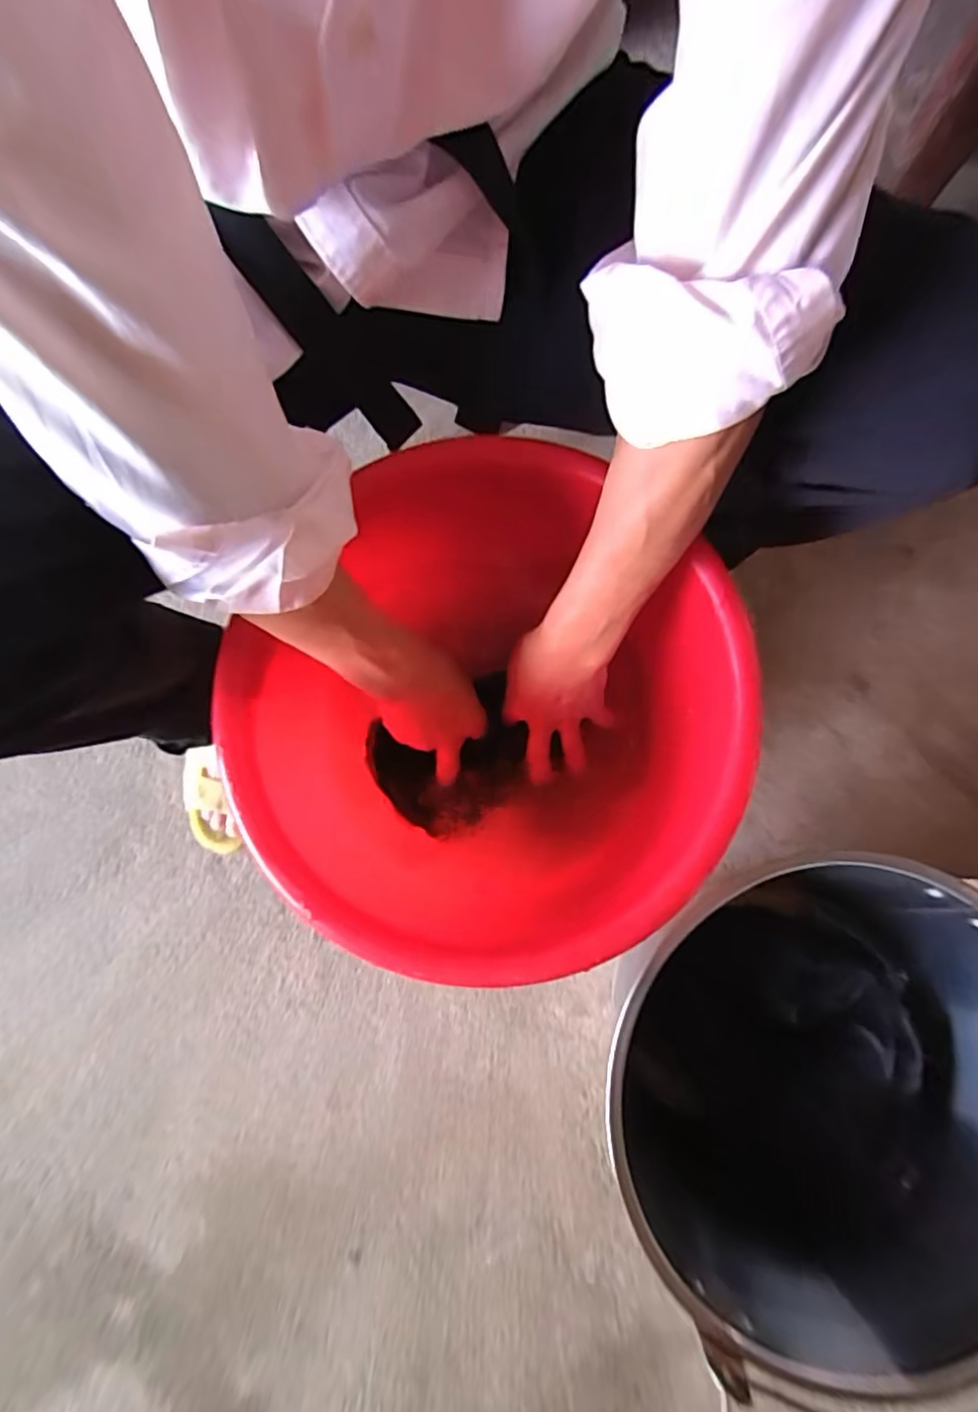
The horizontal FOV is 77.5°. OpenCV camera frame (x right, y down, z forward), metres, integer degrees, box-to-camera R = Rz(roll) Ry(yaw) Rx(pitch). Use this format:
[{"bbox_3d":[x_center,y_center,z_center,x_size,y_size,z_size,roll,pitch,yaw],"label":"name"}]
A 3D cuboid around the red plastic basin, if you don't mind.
[{"bbox_3d":[0.000,0.018,0.486,0.331,0.193,0.340,0,78,0],"label":"red plastic basin"}]

